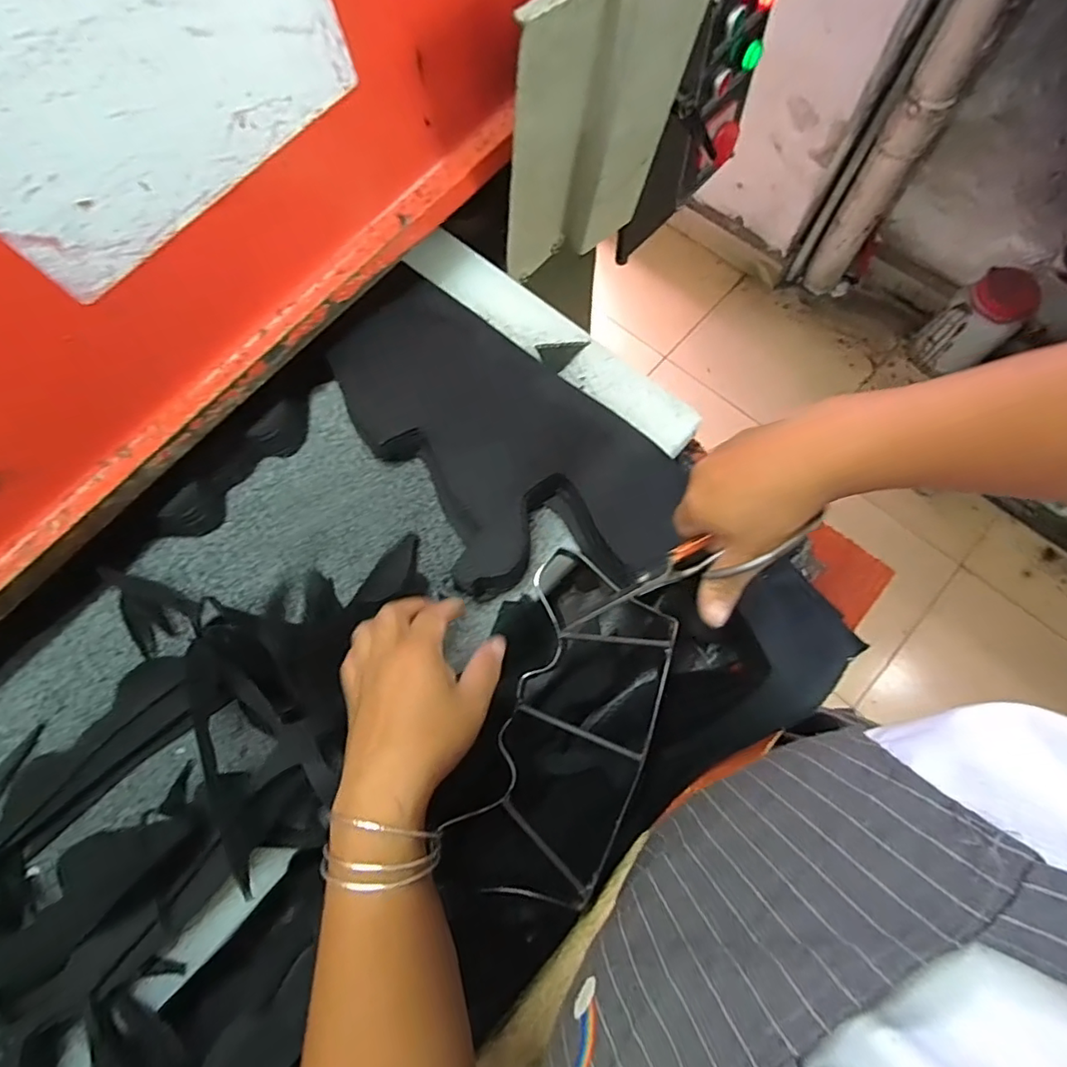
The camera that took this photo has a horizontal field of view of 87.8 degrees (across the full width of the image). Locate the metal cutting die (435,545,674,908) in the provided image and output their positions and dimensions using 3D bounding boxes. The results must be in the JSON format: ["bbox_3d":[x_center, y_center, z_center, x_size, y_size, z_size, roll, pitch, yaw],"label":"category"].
[{"bbox_3d":[0.027,0.148,0.436,0.124,0.039,0.252,21,76,4],"label":"metal cutting die"}]

